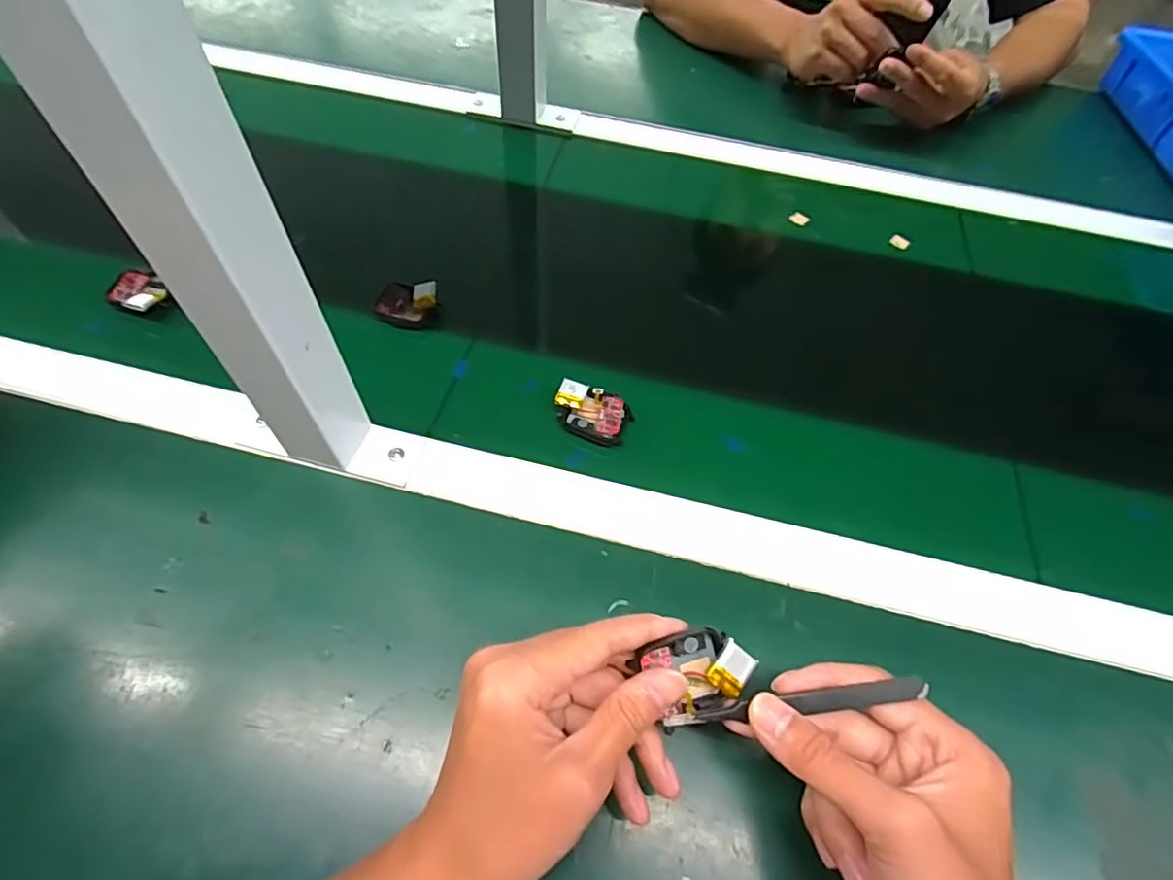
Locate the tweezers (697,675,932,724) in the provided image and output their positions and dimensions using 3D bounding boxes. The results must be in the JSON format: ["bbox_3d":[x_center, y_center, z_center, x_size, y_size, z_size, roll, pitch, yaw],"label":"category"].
[{"bbox_3d":[0.103,0.118,0.259,0.105,0.006,0.008,-7,57,-2],"label":"tweezers"}]

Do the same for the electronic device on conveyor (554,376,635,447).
[{"bbox_3d":[0.004,-0.020,0.404,0.053,0.016,0.035,20,57,9],"label":"electronic device on conveyor"}]

